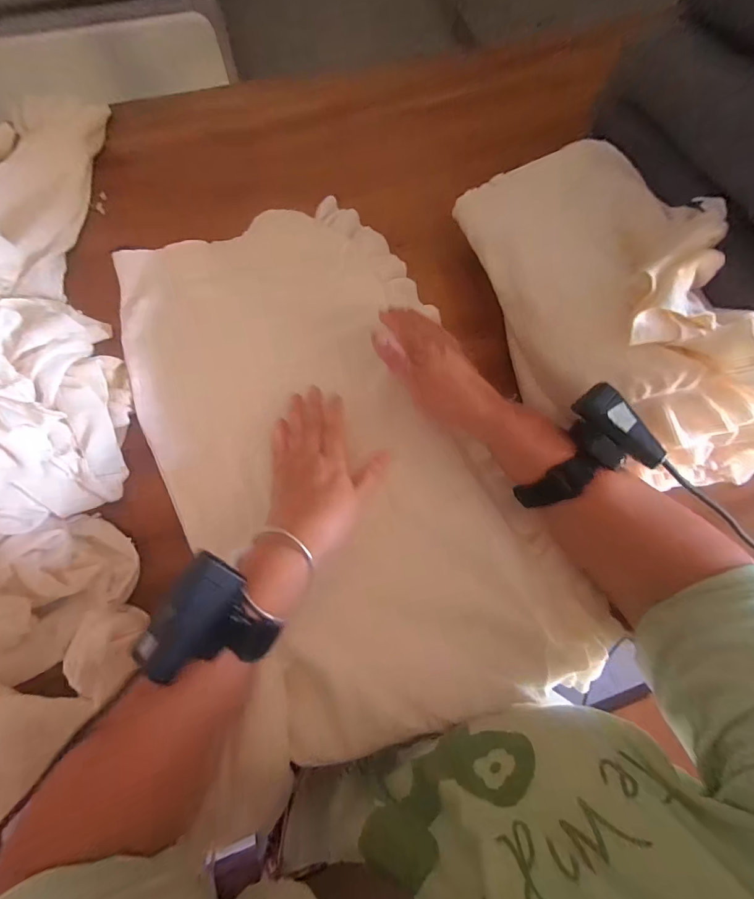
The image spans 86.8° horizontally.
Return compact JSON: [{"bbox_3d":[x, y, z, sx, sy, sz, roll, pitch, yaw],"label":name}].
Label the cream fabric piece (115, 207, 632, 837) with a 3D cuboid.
[{"bbox_3d":[-0.047,-0.011,0.371,0.307,0.033,0.513,-19,73,-8],"label":"cream fabric piece"}]

